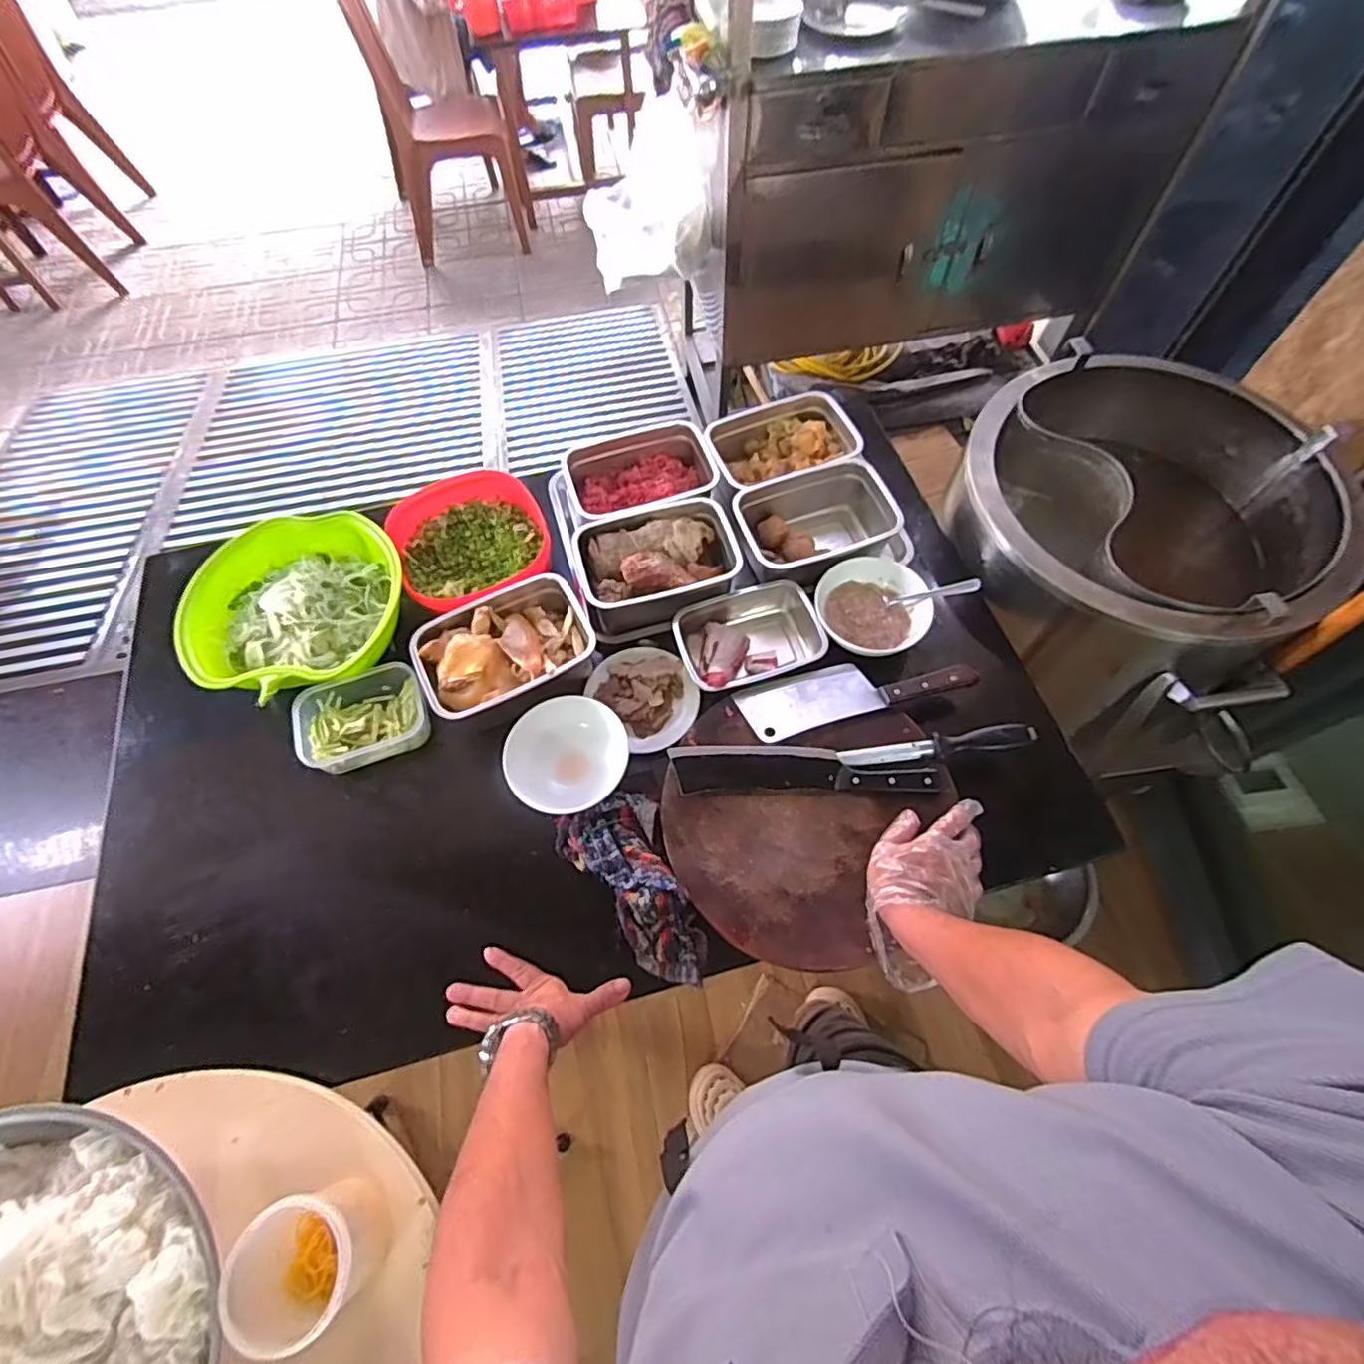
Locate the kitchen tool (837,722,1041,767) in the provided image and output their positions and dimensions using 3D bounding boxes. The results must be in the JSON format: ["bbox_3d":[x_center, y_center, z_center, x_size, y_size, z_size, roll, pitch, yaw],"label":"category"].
[{"bbox_3d":[0.304,0.076,0.758,0.228,0.030,0.032,-9,63,-3],"label":"kitchen tool"}]

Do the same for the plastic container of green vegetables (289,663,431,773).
[{"bbox_3d":[-0.409,0.045,0.824,0.156,0.054,0.121,-22,64,-10],"label":"plastic container of green vegetables"}]

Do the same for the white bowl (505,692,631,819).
[{"bbox_3d":[-0.138,0.093,0.788,0.143,0.065,0.133,-1,63,1],"label":"white bowl"}]

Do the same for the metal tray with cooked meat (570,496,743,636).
[{"bbox_3d":[-0.034,-0.163,0.897,0.219,0.073,0.157,-9,63,-3],"label":"metal tray with cooked meat"}]

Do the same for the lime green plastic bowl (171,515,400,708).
[{"bbox_3d":[-0.515,-0.103,0.861,0.251,0.076,0.271,-1,63,1],"label":"lime green plastic bowl"}]

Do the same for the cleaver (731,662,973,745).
[{"bbox_3d":[0.216,0.005,0.807,0.286,0.022,0.080,-14,63,-6],"label":"cleaver"}]

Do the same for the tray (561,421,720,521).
[{"bbox_3d":[-0.062,-0.302,0.962,0.206,0.060,0.160,-22,65,-10],"label":"tray"}]

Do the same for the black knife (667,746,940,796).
[{"bbox_3d":[0.142,0.101,0.753,0.301,0.026,0.057,0,63,1],"label":"black knife"}]

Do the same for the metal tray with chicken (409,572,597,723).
[{"bbox_3d":[-0.227,-0.037,0.839,0.214,0.074,0.157,-23,65,-10],"label":"metal tray with chicken"}]

